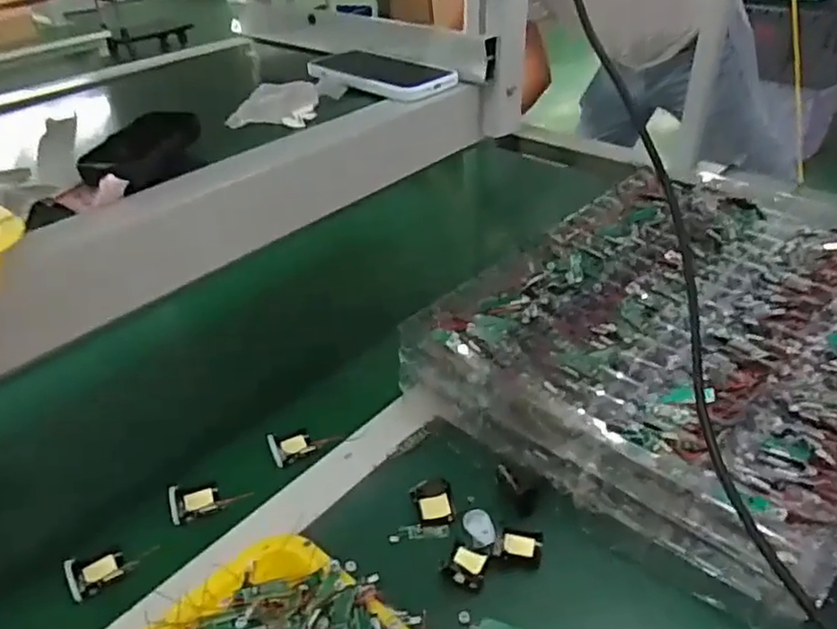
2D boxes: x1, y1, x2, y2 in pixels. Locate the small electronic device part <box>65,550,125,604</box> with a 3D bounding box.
[{"bbox_3d":[-0.272,0.216,0.557,0.042,0.019,0.030,-25,40,-28],"label":"small electronic device part"}]

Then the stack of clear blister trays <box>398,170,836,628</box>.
[{"bbox_3d":[0.295,0.017,0.697,0.385,0.109,0.500,26,44,35],"label":"stack of clear blister trays"}]

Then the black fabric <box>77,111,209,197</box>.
[{"bbox_3d":[-0.205,-0.118,0.492,0.047,0.035,0.111,9,36,17],"label":"black fabric"}]

